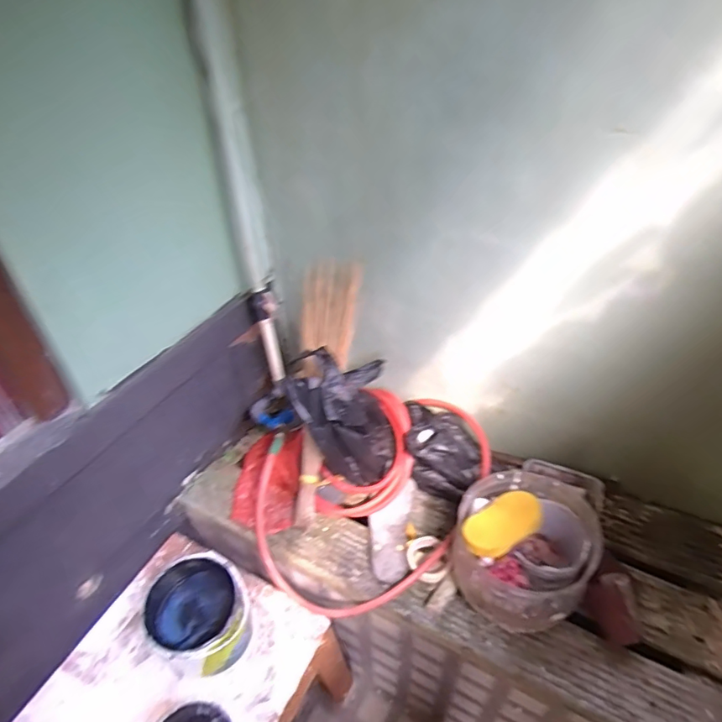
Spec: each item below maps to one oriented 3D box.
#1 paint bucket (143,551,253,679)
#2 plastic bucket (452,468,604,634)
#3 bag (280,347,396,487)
[{"bbox_3d":[-0.311,0.500,0.971,0.176,0.172,0.178,-1,41,1],"label":"paint bucket"},{"bbox_3d":[0.308,0.356,0.944,0.249,0.209,0.235,-1,41,1],"label":"plastic bucket"},{"bbox_3d":[-0.041,0.122,1.115,0.232,0.277,0.152,0,41,2],"label":"bag"}]

